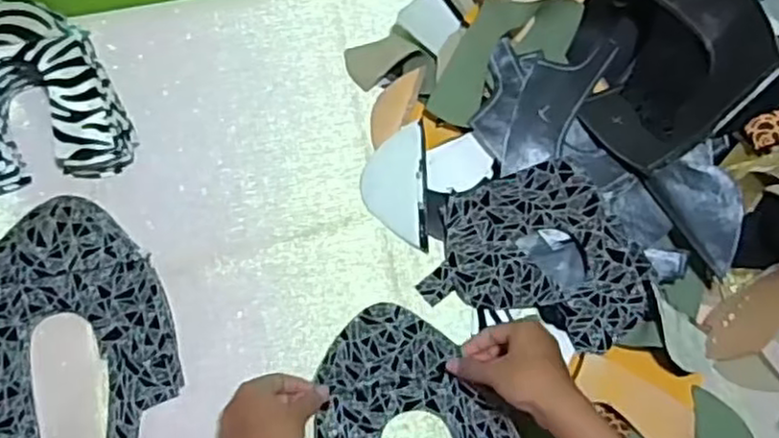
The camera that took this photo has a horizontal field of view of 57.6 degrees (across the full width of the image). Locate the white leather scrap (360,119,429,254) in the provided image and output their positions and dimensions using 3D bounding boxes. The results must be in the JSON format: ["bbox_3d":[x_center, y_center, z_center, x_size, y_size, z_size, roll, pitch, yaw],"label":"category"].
[{"bbox_3d":[0.004,-0.032,0.691,0.061,0.011,0.123,-1,75,-1],"label":"white leather scrap"}]

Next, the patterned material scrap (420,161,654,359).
[{"bbox_3d":[0.145,0.027,0.654,0.192,0.012,0.150,17,90,11],"label":"patterned material scrap"}]

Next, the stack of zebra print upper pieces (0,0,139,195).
[{"bbox_3d":[-0.345,-0.118,0.670,0.167,0.078,0.162,-14,75,-5],"label":"stack of zebra print upper pieces"}]

